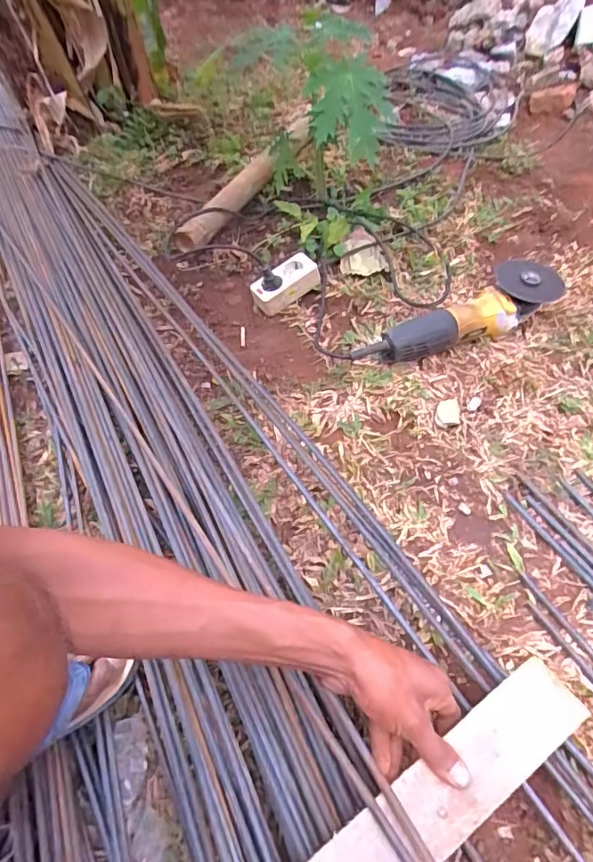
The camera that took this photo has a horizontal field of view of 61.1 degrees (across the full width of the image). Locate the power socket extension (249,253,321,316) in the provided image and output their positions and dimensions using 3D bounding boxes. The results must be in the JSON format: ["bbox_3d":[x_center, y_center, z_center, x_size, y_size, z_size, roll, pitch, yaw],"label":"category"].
[{"bbox_3d":[-0.018,-0.253,0.855,0.115,0.041,0.062,-35,58,-17],"label":"power socket extension"}]

